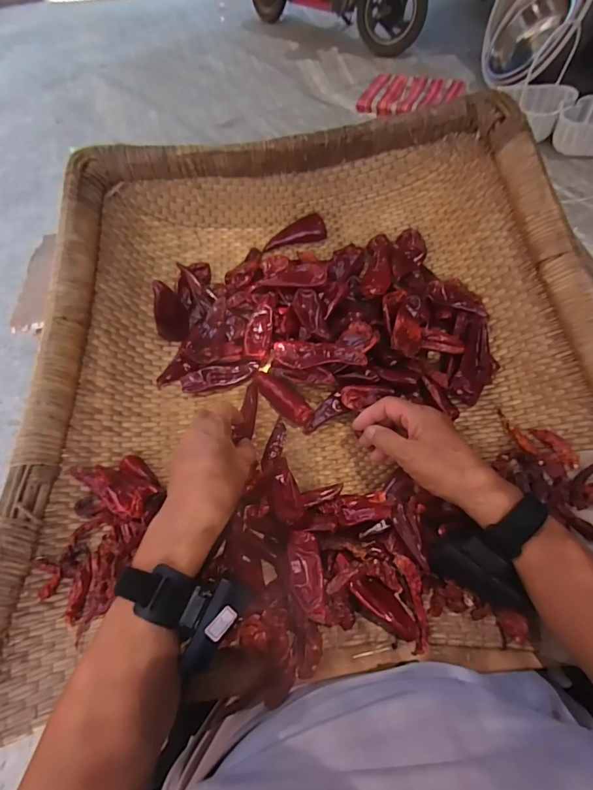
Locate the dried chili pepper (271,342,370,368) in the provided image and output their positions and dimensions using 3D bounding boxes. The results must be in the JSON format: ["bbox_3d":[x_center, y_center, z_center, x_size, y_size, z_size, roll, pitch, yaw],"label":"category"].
[{"bbox_3d":[0.026,-0.045,0.477,0.102,0.024,0.034,5,57,9],"label":"dried chili pepper"}]

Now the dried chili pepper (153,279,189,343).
[{"bbox_3d":[-0.155,-0.099,0.520,0.041,0.082,0.023,-23,57,-10],"label":"dried chili pepper"}]

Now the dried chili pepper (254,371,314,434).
[{"bbox_3d":[-0.016,0.003,0.495,0.025,0.020,0.102,-37,61,-18],"label":"dried chili pepper"}]

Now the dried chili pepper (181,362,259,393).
[{"bbox_3d":[-0.092,-0.021,0.522,0.092,0.021,0.025,-14,56,-4],"label":"dried chili pepper"}]

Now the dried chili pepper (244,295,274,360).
[{"bbox_3d":[-0.045,-0.086,0.533,0.032,0.012,0.085,6,71,8],"label":"dried chili pepper"}]

